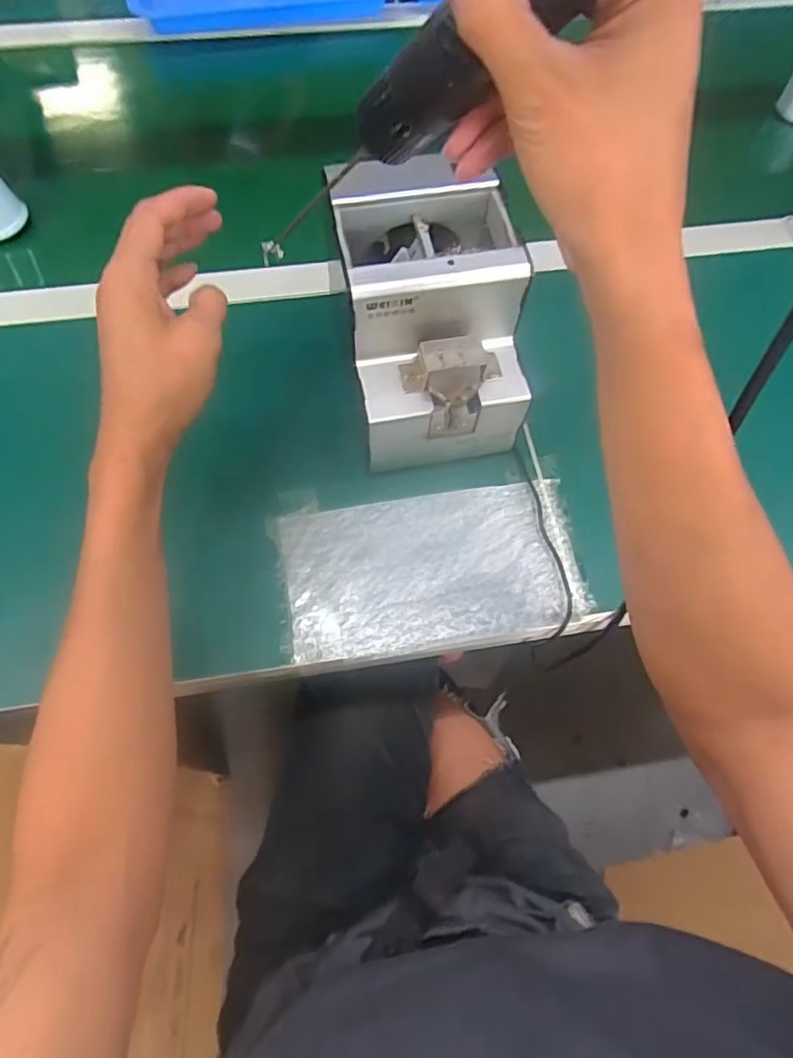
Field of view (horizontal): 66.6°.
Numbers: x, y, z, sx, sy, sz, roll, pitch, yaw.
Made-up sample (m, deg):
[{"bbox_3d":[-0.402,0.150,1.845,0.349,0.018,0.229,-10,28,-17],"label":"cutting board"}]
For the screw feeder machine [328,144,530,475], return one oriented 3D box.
[{"bbox_3d":[0.022,-0.160,0.468,0.120,0.150,0.174,-10,66,-7],"label":"screw feeder machine"}]

